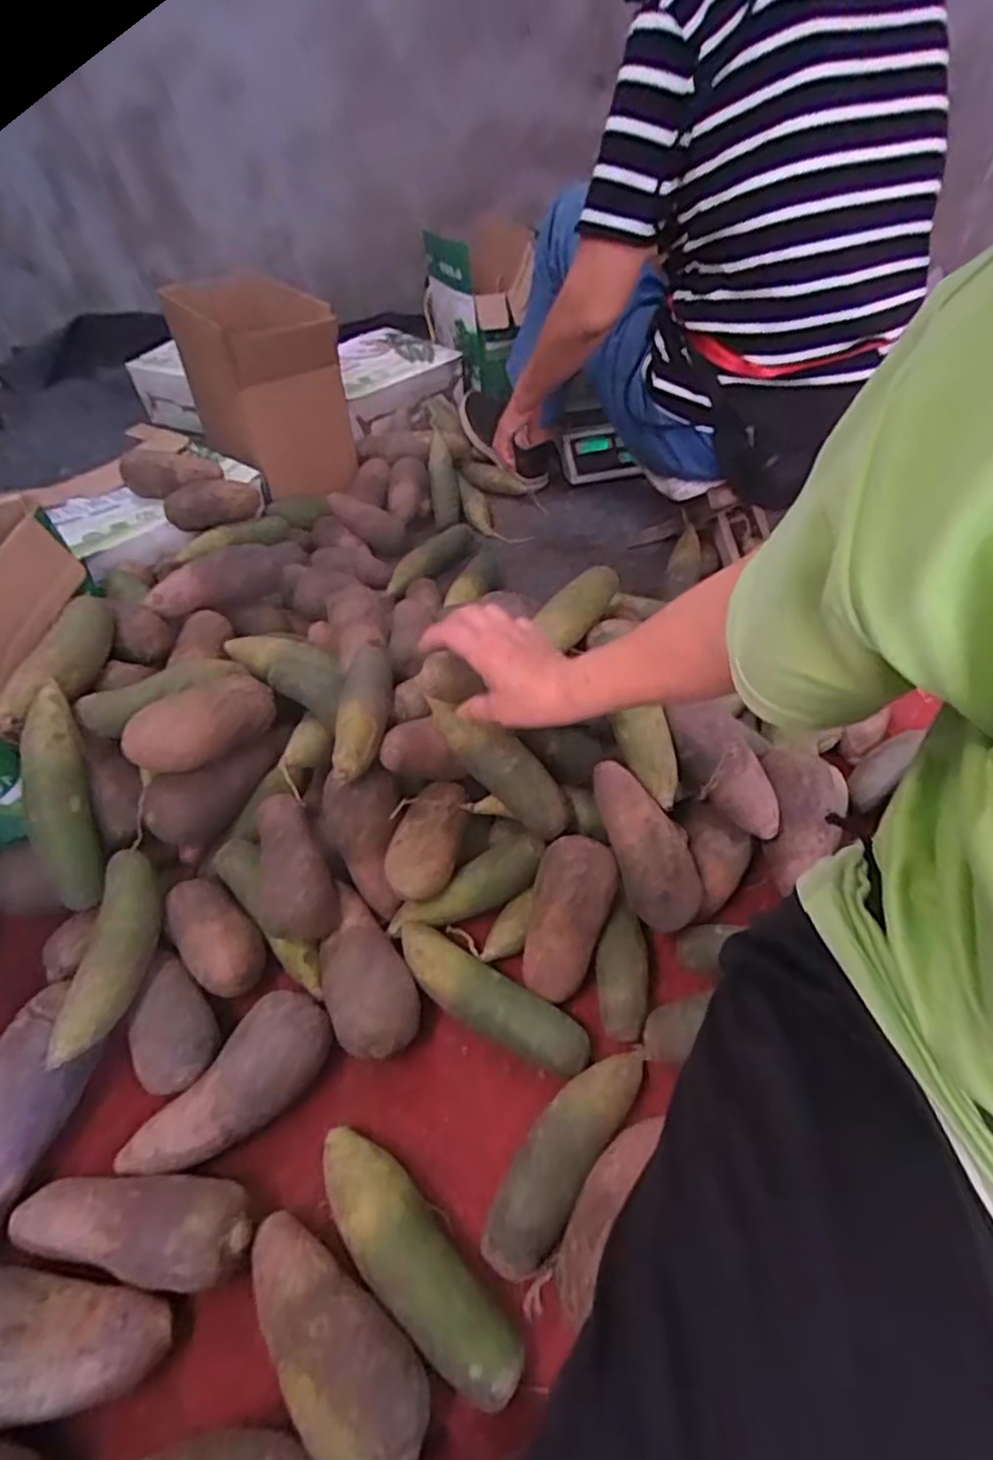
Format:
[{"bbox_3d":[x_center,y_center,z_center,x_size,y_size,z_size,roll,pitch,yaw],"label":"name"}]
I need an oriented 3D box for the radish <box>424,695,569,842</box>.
[{"bbox_3d":[0.001,0.035,0.656,0.169,0.052,0.044,44,56,-2],"label":"radish"}]

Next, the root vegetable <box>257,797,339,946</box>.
[{"bbox_3d":[-0.203,0.126,0.673,0.063,0.045,0.157,-16,48,-13],"label":"root vegetable"}]

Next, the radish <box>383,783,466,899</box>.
[{"bbox_3d":[-0.066,0.110,0.689,0.067,0.055,0.128,29,63,-3],"label":"radish"}]

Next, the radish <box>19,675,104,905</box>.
[{"bbox_3d":[-0.429,0.066,0.665,0.052,0.223,0.053,-9,2,-6],"label":"radish"}]

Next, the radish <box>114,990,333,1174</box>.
[{"bbox_3d":[-0.218,0.307,0.575,0.068,0.066,0.175,31,54,27],"label":"radish"}]

